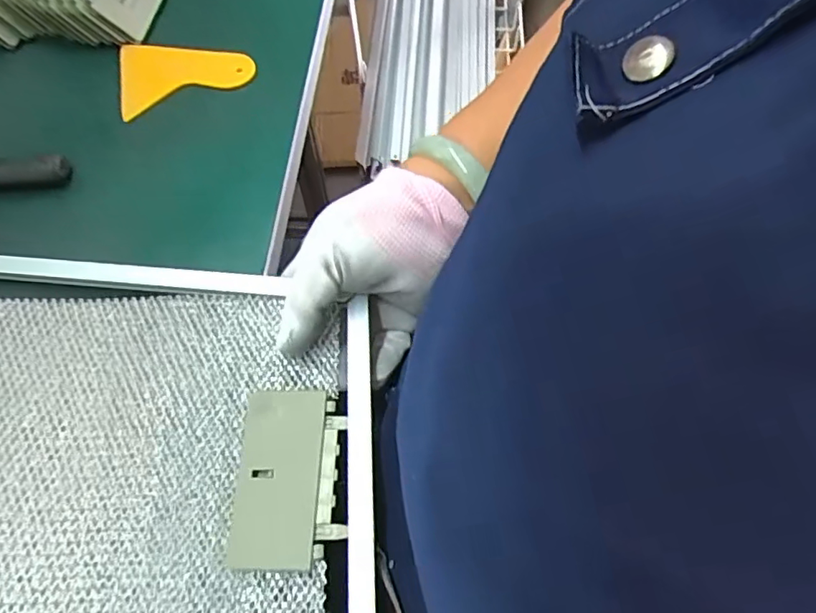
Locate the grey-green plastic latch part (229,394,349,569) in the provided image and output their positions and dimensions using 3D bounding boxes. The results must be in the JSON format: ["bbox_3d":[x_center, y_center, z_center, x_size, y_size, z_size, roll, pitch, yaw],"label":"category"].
[{"bbox_3d":[-0.058,0.082,0.283,0.051,0.009,0.084,-2,60,0],"label":"grey-green plastic latch part"}]

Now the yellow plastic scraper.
[{"bbox_3d":[-0.173,-0.184,0.449,0.102,0.010,0.065,-11,61,-5],"label":"yellow plastic scraper"}]

